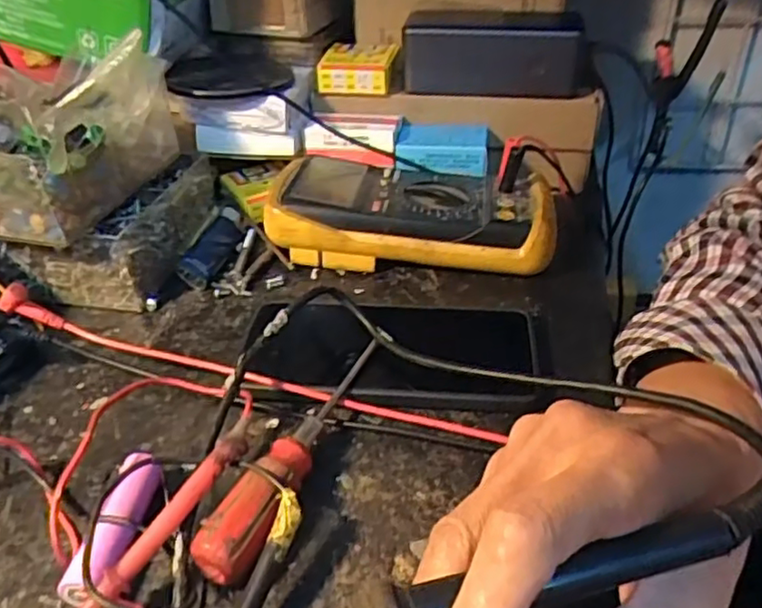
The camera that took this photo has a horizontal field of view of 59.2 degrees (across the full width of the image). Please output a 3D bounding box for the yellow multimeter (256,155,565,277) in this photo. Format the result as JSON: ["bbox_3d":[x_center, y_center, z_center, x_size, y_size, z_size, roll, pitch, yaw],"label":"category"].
[{"bbox_3d":[0.022,-0.062,0.461,0.182,0.051,0.089,3,36,10],"label":"yellow multimeter"}]

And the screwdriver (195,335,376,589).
[{"bbox_3d":[-0.034,0.067,0.308,0.022,0.024,0.144,12,38,22],"label":"screwdriver"}]

